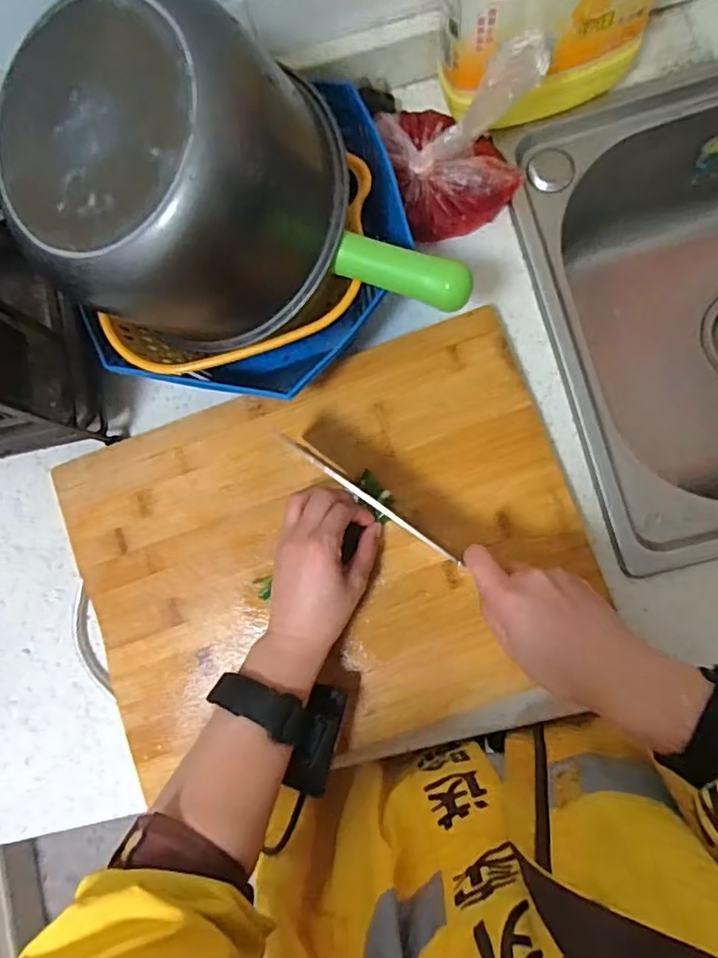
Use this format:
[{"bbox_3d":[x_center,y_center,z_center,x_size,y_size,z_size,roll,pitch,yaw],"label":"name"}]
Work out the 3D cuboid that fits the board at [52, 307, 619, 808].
[{"bbox_3d":[-0.017,0.069,0.475,0.378,0.024,0.297,-19,83,3],"label":"board"}]

